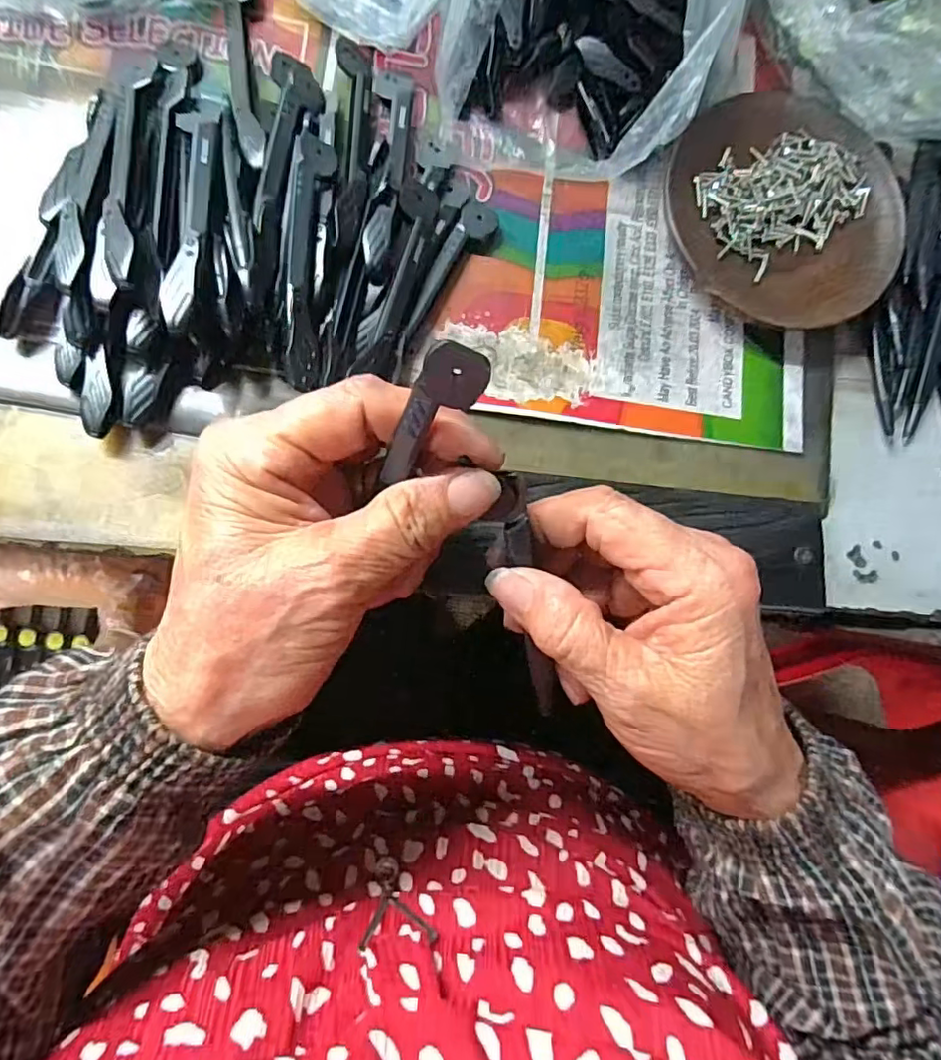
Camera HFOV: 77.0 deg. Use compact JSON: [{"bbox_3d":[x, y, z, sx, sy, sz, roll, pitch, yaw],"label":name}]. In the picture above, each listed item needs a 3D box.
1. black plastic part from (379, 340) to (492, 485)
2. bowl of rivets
[{"bbox_3d":[-0.011,-0.030,0.160,0.016,0.046,0.007,36,44,-5],"label":"black plastic part"},{"bbox_3d":[0.152,-0.154,0.280,0.117,0.011,0.113,0,87,-8],"label":"bowl of rivets"}]

